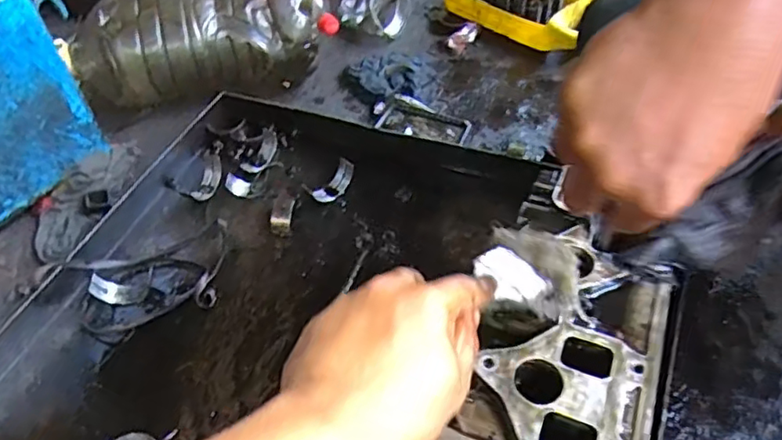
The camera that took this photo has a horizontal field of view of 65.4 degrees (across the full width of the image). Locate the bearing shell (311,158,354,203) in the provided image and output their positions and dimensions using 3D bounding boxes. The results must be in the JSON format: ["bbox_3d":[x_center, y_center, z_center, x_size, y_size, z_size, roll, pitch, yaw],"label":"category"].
[{"bbox_3d":[-0.077,-0.051,0.837,0.027,0.021,0.069,32,61,26],"label":"bearing shell"}]

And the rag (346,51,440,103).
[{"bbox_3d":[0.015,-0.235,0.992,0.115,0.028,0.140,-40,59,-23],"label":"rag"}]

